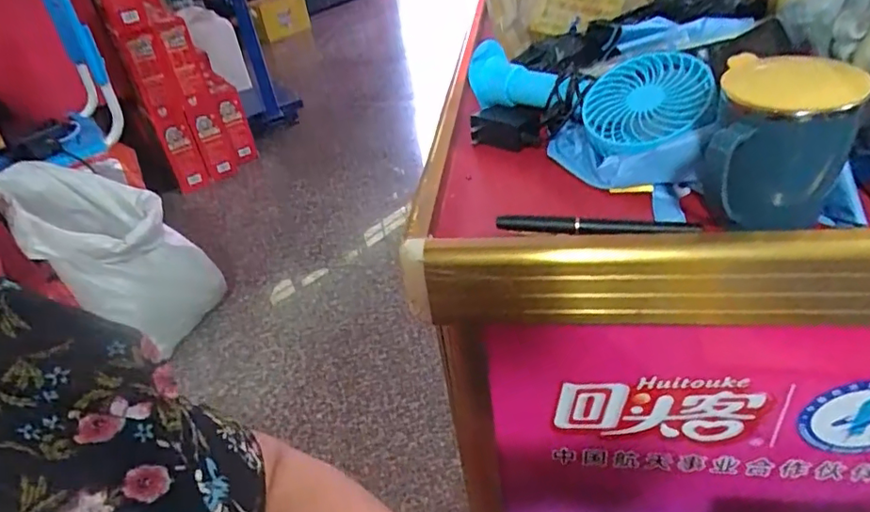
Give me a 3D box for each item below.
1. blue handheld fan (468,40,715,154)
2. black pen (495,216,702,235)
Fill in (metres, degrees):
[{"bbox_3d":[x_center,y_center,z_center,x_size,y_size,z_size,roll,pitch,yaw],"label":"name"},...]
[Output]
[{"bbox_3d":[0.132,-0.147,0.499,0.079,0.056,0.216,-31,42,-33],"label":"blue handheld fan"},{"bbox_3d":[0.117,-0.022,0.413,0.141,0.012,0.010,3,35,12],"label":"black pen"}]

